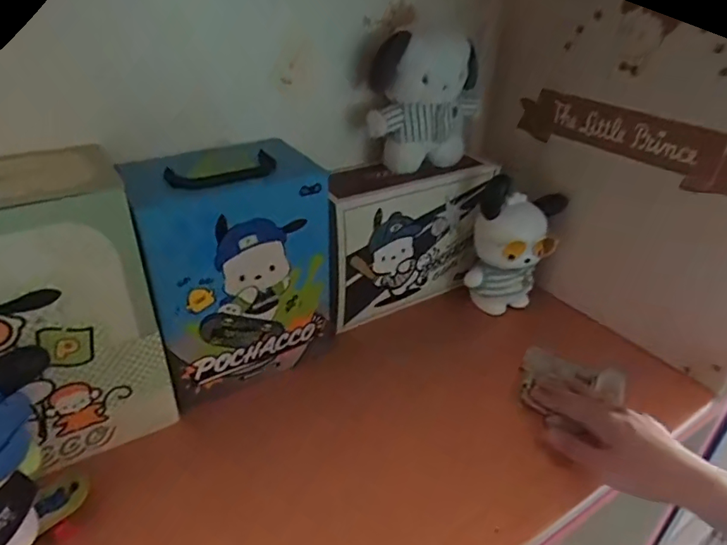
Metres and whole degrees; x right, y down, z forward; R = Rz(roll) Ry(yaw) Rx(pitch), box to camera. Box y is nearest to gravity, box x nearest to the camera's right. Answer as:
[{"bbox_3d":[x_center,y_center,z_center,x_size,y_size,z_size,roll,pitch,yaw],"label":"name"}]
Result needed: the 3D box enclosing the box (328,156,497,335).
[{"bbox_3d":[0.059,-0.050,0.693,0.254,0.190,0.096,-17,36,-26],"label":"box"}]

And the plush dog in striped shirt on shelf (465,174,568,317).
[{"bbox_3d":[0.201,-0.028,0.691,0.105,0.182,0.084,12,34,16],"label":"plush dog in striped shirt on shelf"}]

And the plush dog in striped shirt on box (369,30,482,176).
[{"bbox_3d":[0.077,-0.209,0.624,0.124,0.159,0.071,-17,37,-27],"label":"plush dog in striped shirt on box"}]

